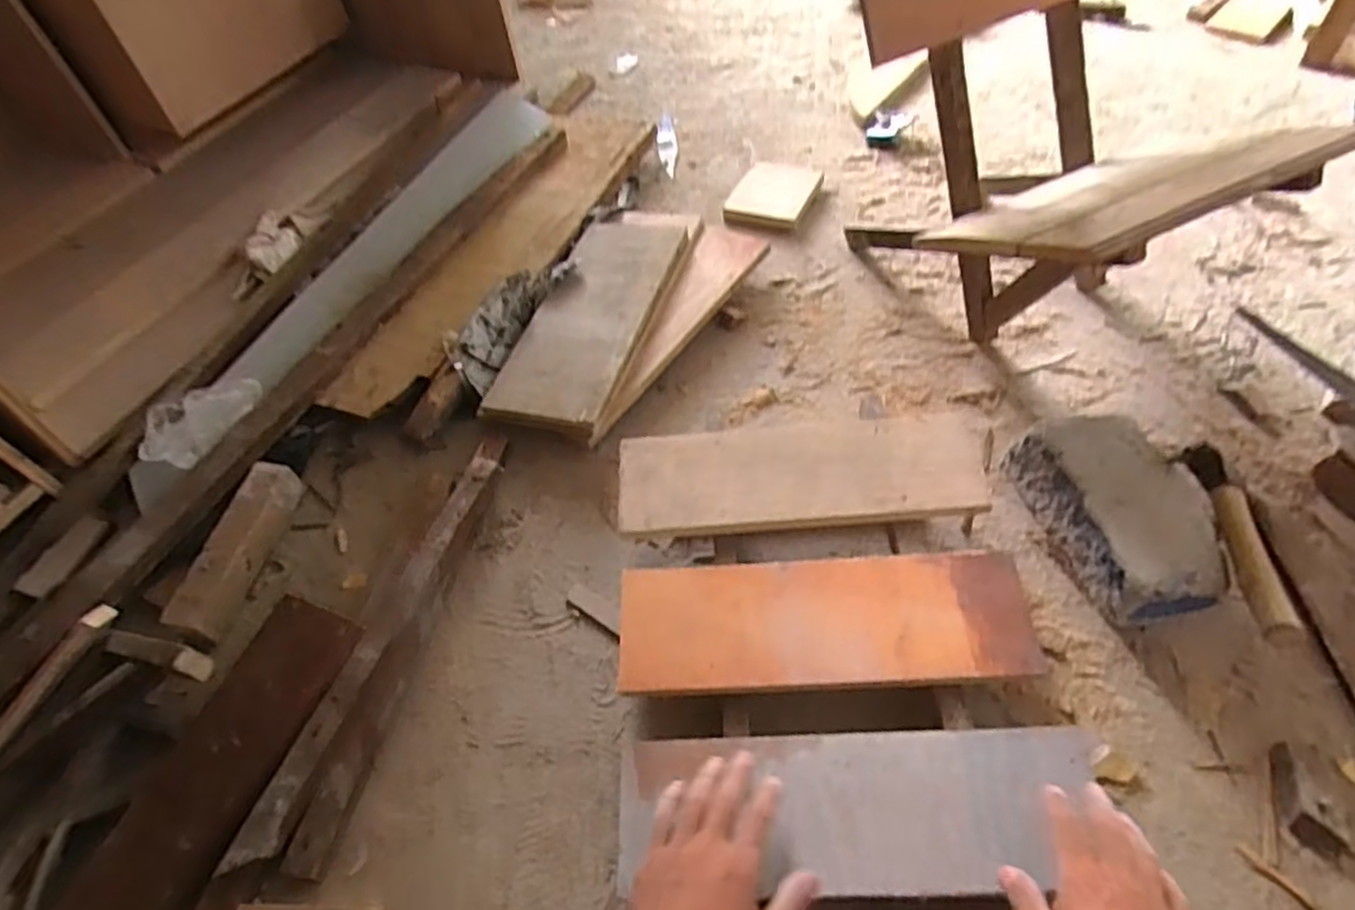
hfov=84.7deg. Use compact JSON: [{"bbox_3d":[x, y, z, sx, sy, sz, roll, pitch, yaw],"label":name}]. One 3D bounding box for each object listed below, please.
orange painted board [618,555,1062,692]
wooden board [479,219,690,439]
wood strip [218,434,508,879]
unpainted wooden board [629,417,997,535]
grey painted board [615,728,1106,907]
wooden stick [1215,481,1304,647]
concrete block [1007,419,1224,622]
[{"bbox_3d":[0.126,0.144,0.656,0.348,0.013,0.119,-3,53,2],"label":"orange painted board"},{"bbox_3d":[-0.106,-0.182,0.935,0.149,0.018,0.360,13,55,14],"label":"wooden board"},{"bbox_3d":[-0.277,0.157,0.726,0.054,0.047,0.464,12,55,13],"label":"wood strip"},{"bbox_3d":[0.123,0.019,0.752,0.357,0.021,0.118,-4,53,2],"label":"unpainted wooden board"},{"bbox_3d":[0.137,0.266,0.562,0.357,0.020,0.113,-3,53,6],"label":"grey painted board"},{"bbox_3d":[0.493,0.089,0.637,0.028,0.021,0.178,12,40,13],"label":"wooden stick"},{"bbox_3d":[0.431,0.056,0.720,0.121,0.073,0.214,-13,53,-5],"label":"concrete block"}]

